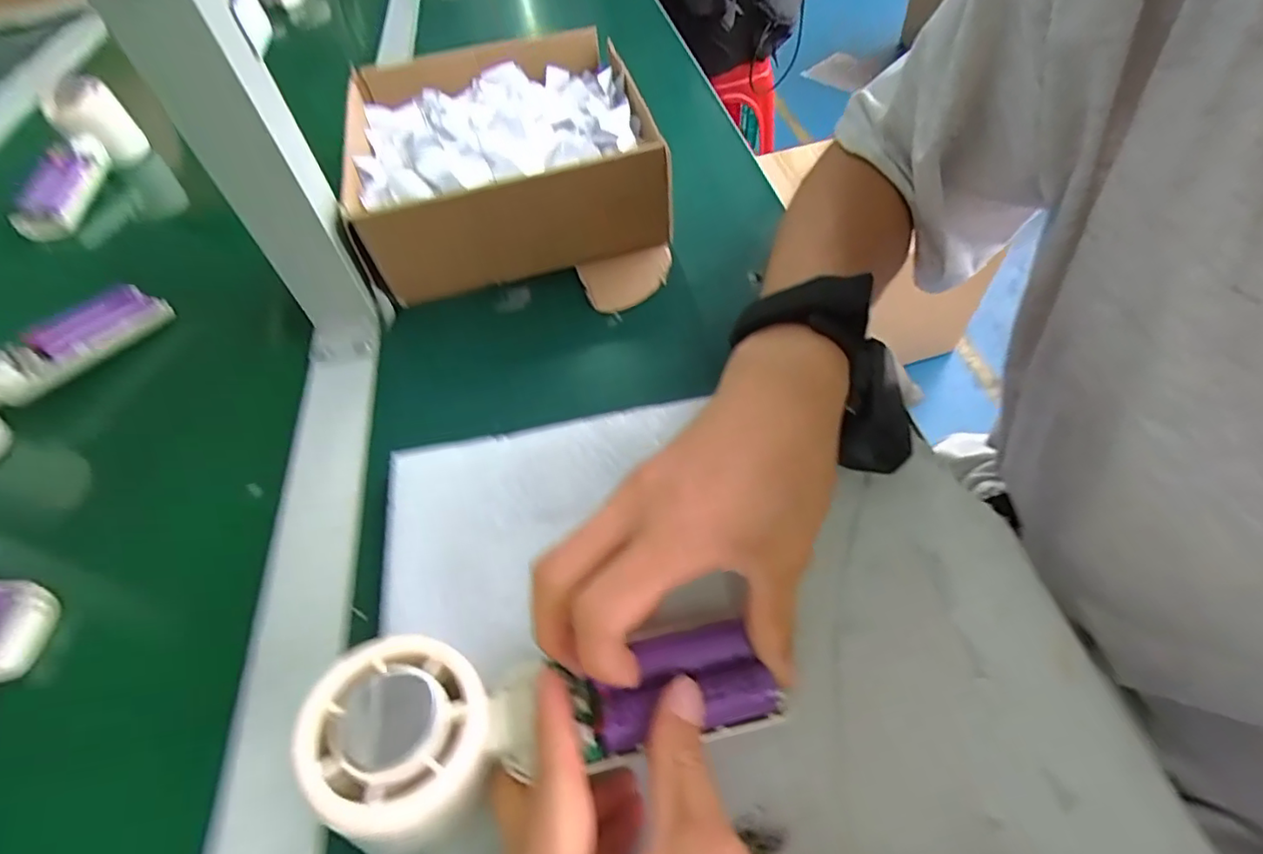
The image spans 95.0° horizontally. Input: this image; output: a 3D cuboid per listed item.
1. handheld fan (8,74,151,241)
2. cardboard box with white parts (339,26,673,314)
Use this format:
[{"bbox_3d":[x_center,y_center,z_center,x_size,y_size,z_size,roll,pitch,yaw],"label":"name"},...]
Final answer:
[{"bbox_3d":[-0.491,-0.233,0.511,0.069,0.052,0.156,-3,66,1],"label":"handheld fan"},{"bbox_3d":[-0.095,-0.201,0.433,0.208,0.076,0.217,-13,53,-6],"label":"cardboard box with white parts"}]

